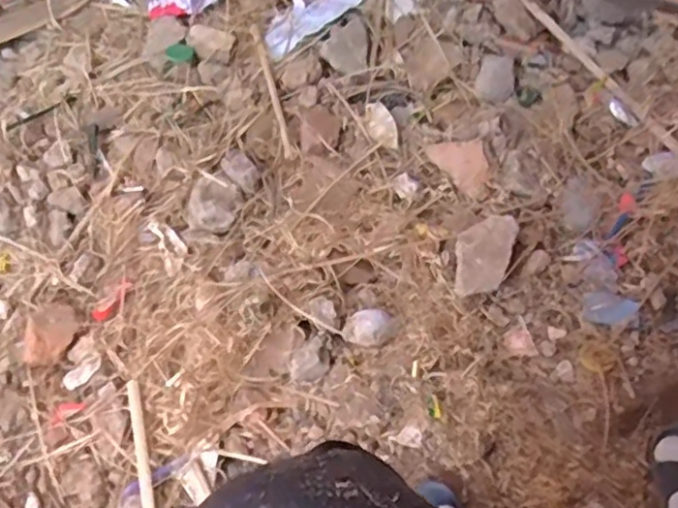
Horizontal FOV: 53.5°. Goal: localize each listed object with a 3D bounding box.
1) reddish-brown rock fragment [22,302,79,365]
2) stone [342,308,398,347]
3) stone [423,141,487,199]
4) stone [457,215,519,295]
[{"bbox_3d":[-0.359,0.098,0.831,0.061,0.034,0.083,18,64,14],"label":"reddish-brown rock fragment"},{"bbox_3d":[0.037,0.085,0.786,0.064,0.026,0.043,-12,61,-3],"label":"stone"},{"bbox_3d":[0.164,-0.121,0.878,0.062,0.015,0.093,-35,65,-14],"label":"stone"},{"bbox_3d":[0.171,0.004,0.803,0.064,0.052,0.104,17,64,14],"label":"stone"}]

